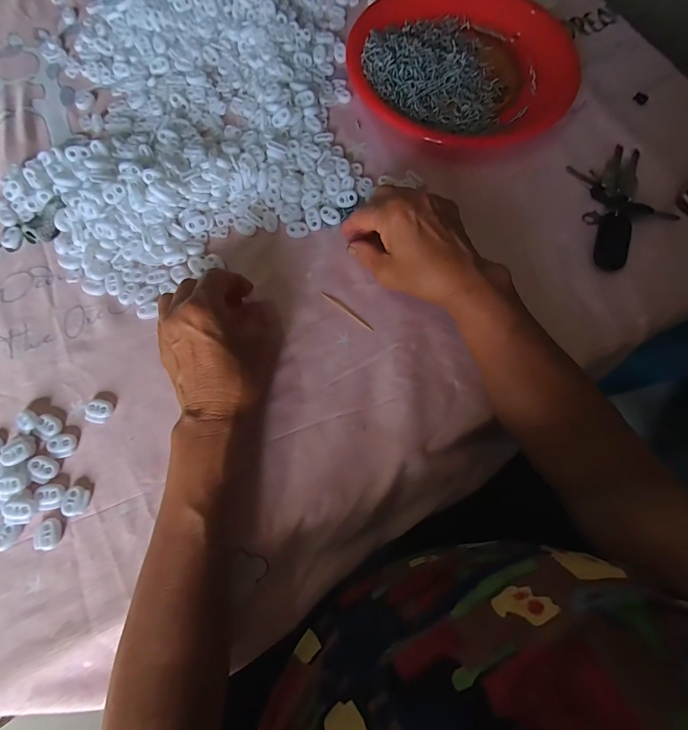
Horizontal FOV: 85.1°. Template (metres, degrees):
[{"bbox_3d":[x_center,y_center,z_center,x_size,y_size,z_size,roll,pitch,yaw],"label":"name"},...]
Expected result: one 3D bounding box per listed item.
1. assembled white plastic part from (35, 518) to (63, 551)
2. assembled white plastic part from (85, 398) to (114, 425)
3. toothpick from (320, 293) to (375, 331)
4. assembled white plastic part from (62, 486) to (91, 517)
[{"bbox_3d":[-0.228,0.131,0.288,0.018,0.005,0.022,-17,74,-6],"label":"assembled white plastic part"},{"bbox_3d":[-0.210,0.039,0.320,0.022,0.005,0.021,13,73,3],"label":"assembled white plastic part"},{"bbox_3d":[0.003,-0.051,0.353,0.061,0.004,0.004,40,76,10],"label":"toothpick"},{"bbox_3d":[-0.212,0.108,0.297,0.018,0.006,0.022,7,73,1],"label":"assembled white plastic part"}]

